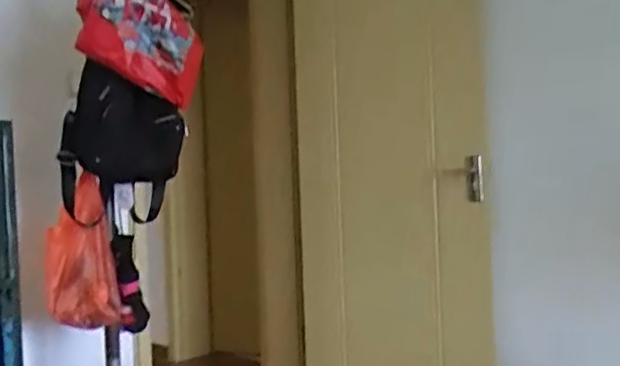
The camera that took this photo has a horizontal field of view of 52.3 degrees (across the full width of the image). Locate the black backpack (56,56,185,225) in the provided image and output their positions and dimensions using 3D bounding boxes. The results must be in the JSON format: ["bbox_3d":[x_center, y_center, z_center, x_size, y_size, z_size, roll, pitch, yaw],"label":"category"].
[{"bbox_3d":[-0.427,-0.074,1.424,0.261,0.372,0.127,21,27,-14],"label":"black backpack"}]

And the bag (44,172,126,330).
[{"bbox_3d":[-0.530,0.165,1.466,0.134,0.338,0.102,-2,0,19],"label":"bag"}]

